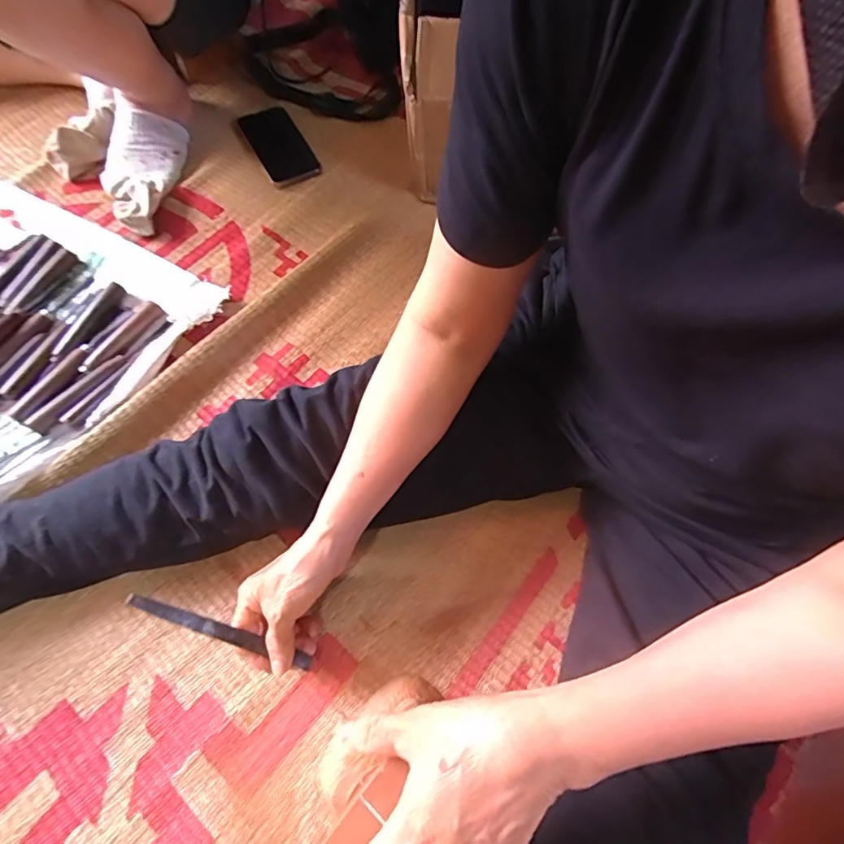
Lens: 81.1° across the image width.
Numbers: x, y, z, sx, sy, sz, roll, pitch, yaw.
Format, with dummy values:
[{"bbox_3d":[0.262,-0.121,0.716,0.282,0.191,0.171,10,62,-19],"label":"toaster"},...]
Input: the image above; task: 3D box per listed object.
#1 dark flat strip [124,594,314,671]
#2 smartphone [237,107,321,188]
[{"bbox_3d":[-0.162,0.176,0.409,0.162,0.009,0.013,33,64,-23],"label":"dark flat strip"},{"bbox_3d":[-0.212,-0.416,0.741,0.082,0.012,0.160,-24,69,-13],"label":"smartphone"}]

